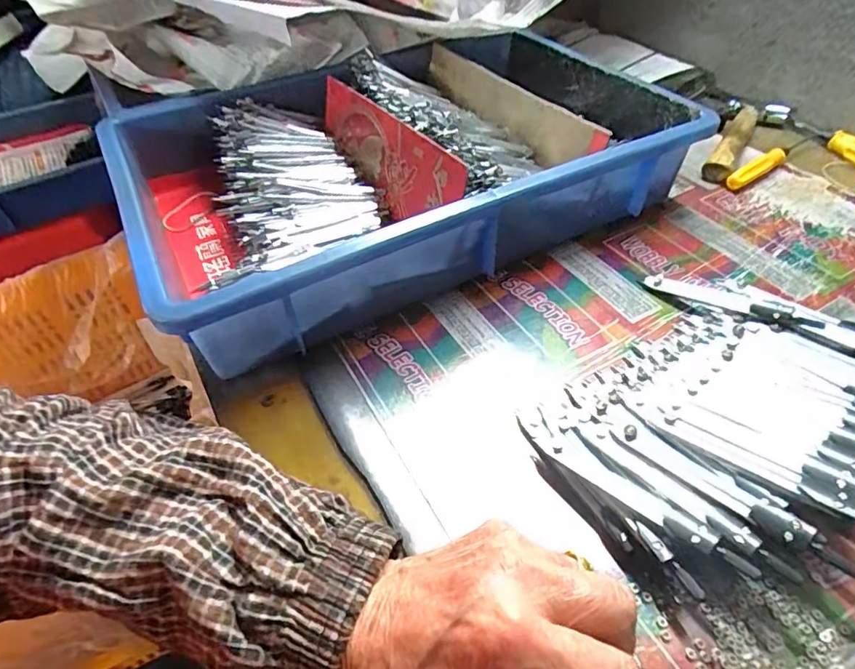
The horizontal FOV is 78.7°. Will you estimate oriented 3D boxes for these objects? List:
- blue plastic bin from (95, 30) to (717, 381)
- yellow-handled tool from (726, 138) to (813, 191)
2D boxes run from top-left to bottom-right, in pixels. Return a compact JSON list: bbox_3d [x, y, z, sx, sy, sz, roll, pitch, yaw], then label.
[{"bbox_3d":[-0.023,-0.146,0.451,0.418,0.085,0.294,-23,49,-17],"label":"blue plastic bin"},{"bbox_3d":[0.321,-0.162,0.487,0.117,0.016,0.014,-30,51,-22],"label":"yellow-handled tool"}]

